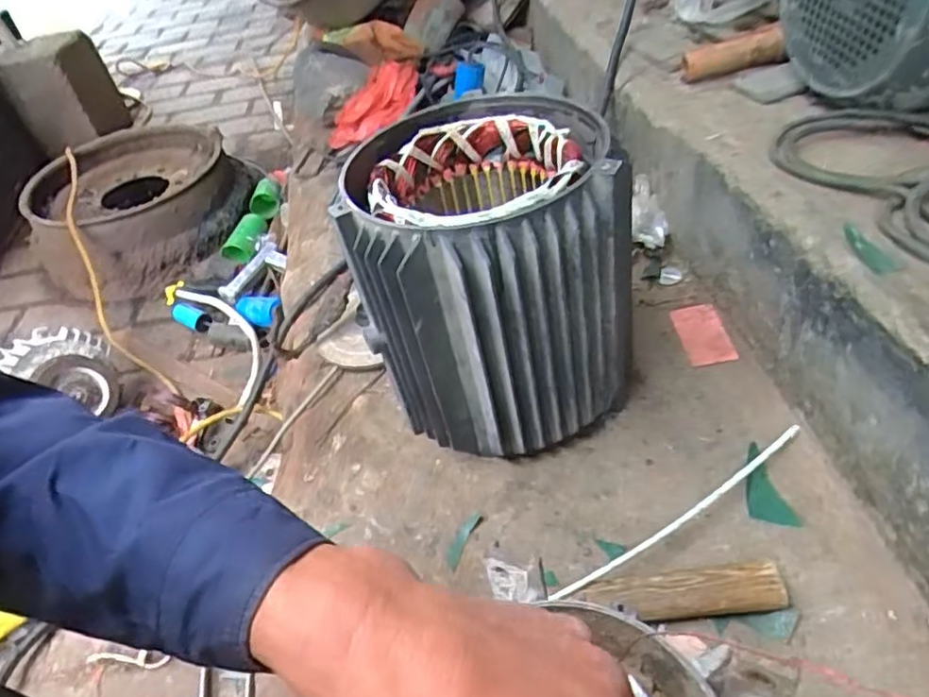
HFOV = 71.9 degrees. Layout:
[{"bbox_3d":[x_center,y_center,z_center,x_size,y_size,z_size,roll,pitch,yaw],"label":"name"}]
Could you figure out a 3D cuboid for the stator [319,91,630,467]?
[{"bbox_3d":[0.023,-0.057,0.610,0.233,0.270,0.232,-11,42,-1],"label":"stator"}]

